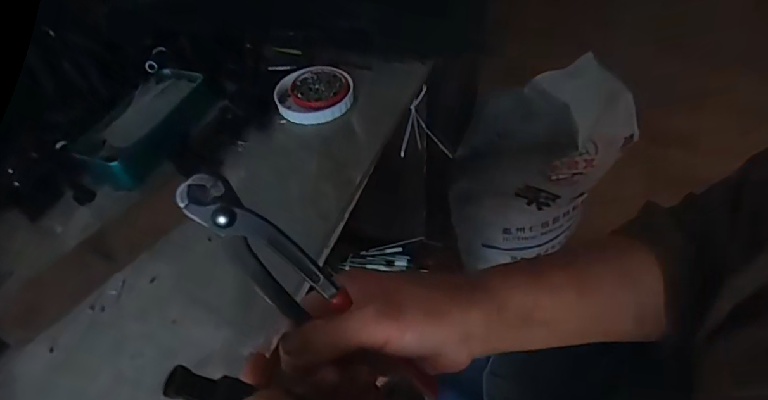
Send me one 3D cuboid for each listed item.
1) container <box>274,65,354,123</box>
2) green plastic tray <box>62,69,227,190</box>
[{"bbox_3d":[-0.078,-0.121,0.514,0.086,0.015,0.086,-3,49,3],"label":"container"},{"bbox_3d":[-0.250,-0.084,0.487,0.114,0.028,0.158,25,56,24],"label":"green plastic tray"}]

